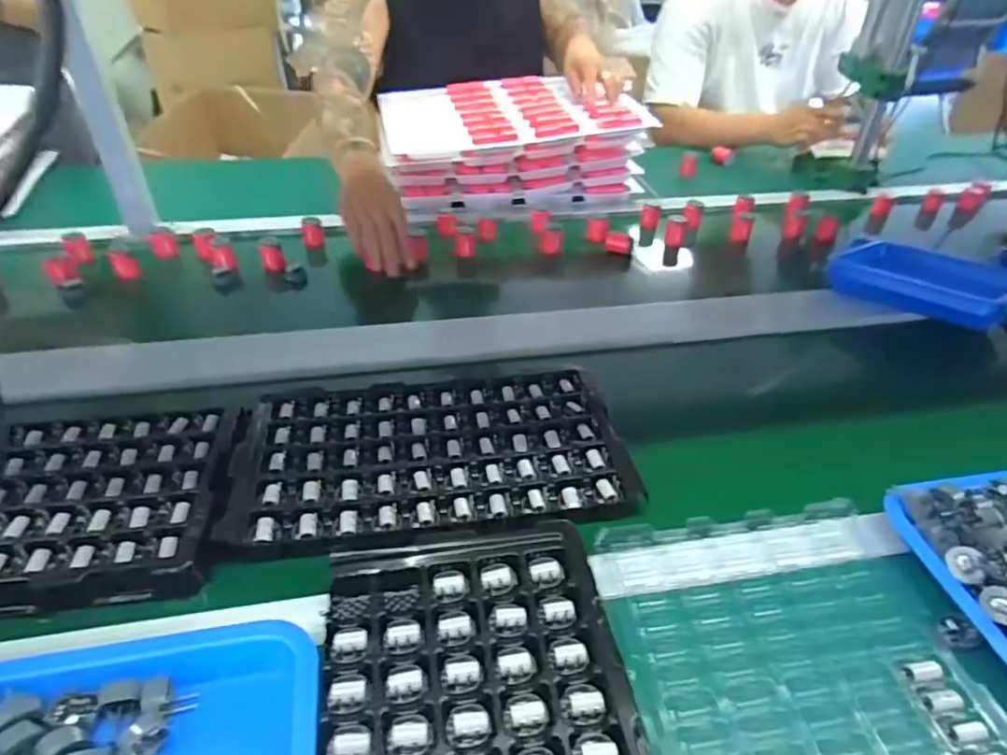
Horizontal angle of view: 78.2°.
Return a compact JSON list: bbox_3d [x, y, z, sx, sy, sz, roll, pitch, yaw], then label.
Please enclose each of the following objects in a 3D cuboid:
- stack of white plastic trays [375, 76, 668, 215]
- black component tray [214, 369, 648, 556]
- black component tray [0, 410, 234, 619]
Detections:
[{"bbox_3d":[0.003,-0.444,1.145,0.451,0.138,0.291,-5,38,-9],"label":"stack of white plastic trays"},{"bbox_3d":[-0.067,0.071,0.586,0.352,0.024,0.215,-6,39,-11],"label":"black component tray"},{"bbox_3d":[-0.421,0.110,0.537,0.343,0.028,0.202,-4,38,-8],"label":"black component tray"}]

